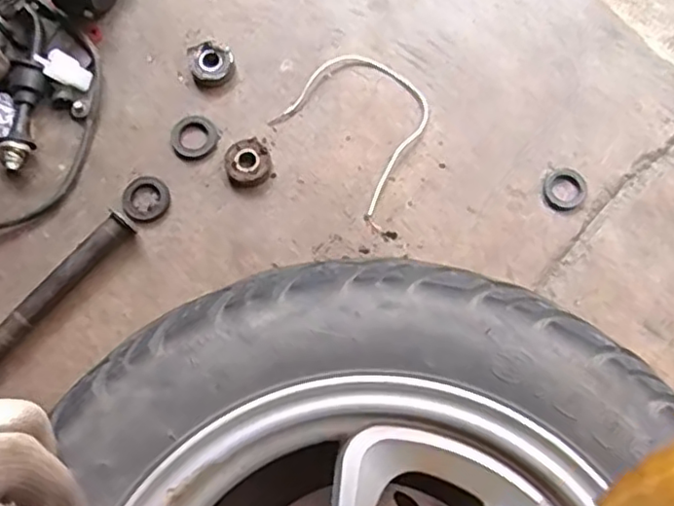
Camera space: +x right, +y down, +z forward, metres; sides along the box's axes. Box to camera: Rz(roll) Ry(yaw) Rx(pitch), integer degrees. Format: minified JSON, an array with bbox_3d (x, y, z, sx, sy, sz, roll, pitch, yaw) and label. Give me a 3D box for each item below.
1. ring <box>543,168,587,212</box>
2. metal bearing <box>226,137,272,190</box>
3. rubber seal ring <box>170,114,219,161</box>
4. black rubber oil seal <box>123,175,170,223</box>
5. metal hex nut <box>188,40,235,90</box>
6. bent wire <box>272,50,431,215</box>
[{"bbox_3d":[0.153,-0.042,0.432,0.028,0.005,0.029,0,75,0],"label":"ring"},{"bbox_3d":[-0.060,-0.061,0.436,0.030,0.012,0.031,0,75,0],"label":"metal bearing"},{"bbox_3d":[-0.098,-0.079,0.442,0.031,0.007,0.030,0,75,0],"label":"rubber seal ring"},{"bbox_3d":[-0.128,-0.036,0.431,0.031,0.004,0.031,-41,79,-9],"label":"black rubber oil seal"},{"bbox_3d":[-0.088,-0.133,0.454,0.030,0.011,0.030,-16,76,-4],"label":"metal hex nut"},{"bbox_3d":[0.015,-0.090,0.444,0.095,0.004,0.094,39,77,9],"label":"bent wire"}]

